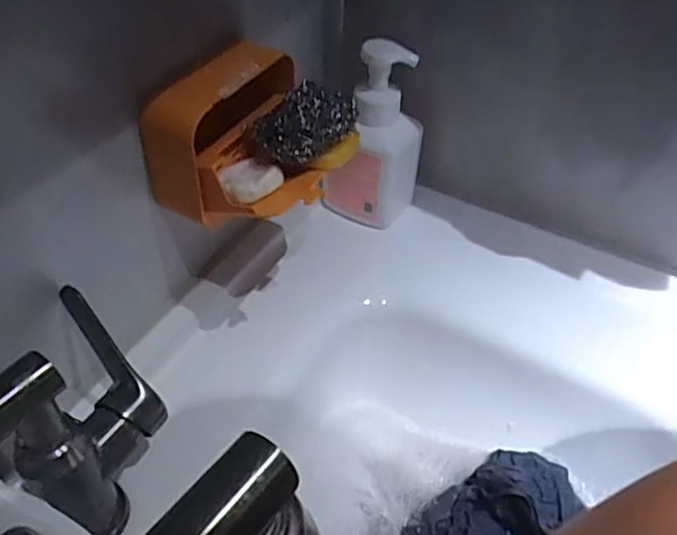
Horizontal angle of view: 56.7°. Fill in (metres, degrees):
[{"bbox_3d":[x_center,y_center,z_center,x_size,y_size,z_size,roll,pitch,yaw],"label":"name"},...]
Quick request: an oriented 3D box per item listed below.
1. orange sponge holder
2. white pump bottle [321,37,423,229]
[{"bbox_3d":[-0.058,-0.092,0.457,0.118,0.092,0.110,24,47,20],"label":"orange sponge holder"},{"bbox_3d":[0.036,-0.120,0.608,0.093,0.178,0.053,5,44,1],"label":"white pump bottle"}]

